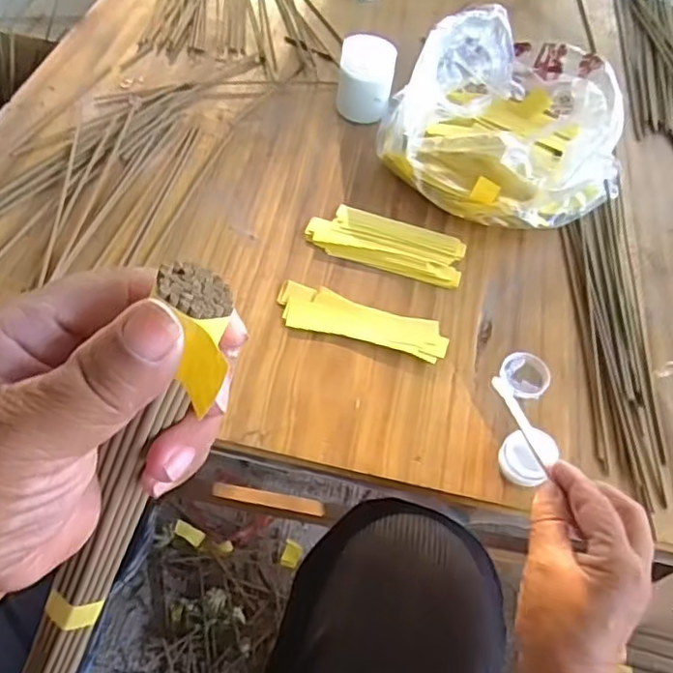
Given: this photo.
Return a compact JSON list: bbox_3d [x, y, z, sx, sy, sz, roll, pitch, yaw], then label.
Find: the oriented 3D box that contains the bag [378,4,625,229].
[{"bbox_3d":[0.165,-0.206,0.594,0.233,0.082,0.226,25,57,11],"label":"bag"}]

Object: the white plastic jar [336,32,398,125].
[{"bbox_3d":[0.030,-0.266,0.639,0.057,0.070,0.051,8,55,0],"label":"white plastic jar"}]

